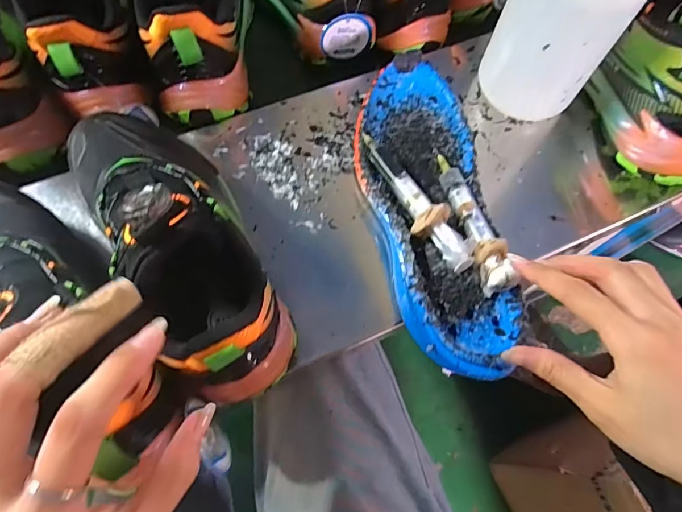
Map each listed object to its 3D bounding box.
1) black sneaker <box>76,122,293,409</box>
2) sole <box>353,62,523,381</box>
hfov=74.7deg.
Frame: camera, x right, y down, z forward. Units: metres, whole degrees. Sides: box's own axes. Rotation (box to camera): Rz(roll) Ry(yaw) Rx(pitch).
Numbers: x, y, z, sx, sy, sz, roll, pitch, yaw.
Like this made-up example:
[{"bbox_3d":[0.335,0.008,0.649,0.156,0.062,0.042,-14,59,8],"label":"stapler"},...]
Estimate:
[{"bbox_3d":[-0.111,-0.020,0.300,0.093,0.128,0.241,-32,73,-14],"label":"black sneaker"},{"bbox_3d":[0.071,-0.042,0.357,0.107,0.052,0.275,-4,68,-4],"label":"sole"}]

